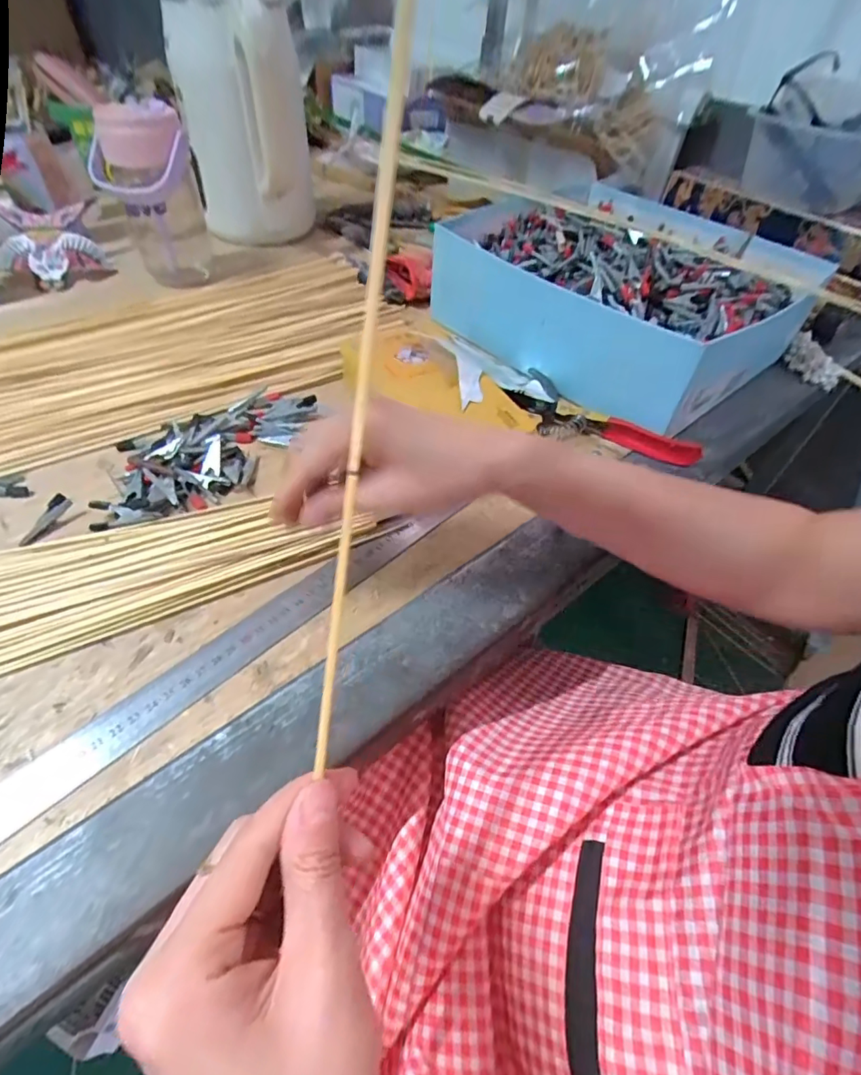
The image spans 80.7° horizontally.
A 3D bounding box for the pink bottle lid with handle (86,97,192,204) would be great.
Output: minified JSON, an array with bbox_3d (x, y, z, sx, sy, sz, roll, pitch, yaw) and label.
[{"bbox_3d":[-0.302,-0.401,0.522,0.099,0.069,0.087,-18,55,-17],"label":"pink bottle lid with handle"}]

